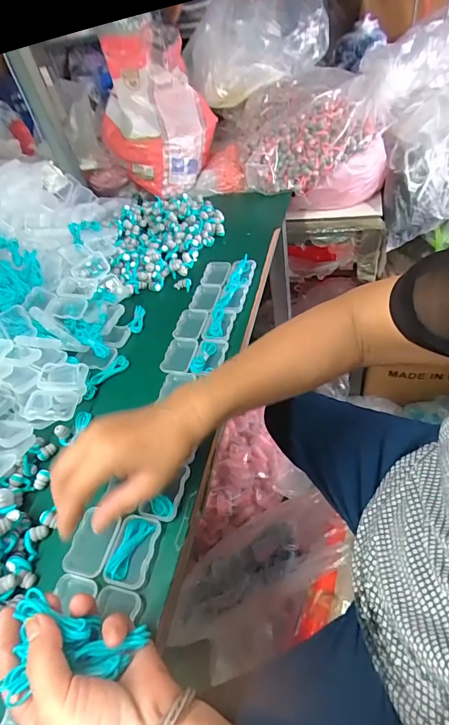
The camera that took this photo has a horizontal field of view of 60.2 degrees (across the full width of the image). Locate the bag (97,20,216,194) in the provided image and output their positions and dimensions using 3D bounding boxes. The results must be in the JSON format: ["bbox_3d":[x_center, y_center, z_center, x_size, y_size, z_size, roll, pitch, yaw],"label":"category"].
[{"bbox_3d":[-0.146,-0.513,0.799,0.174,0.215,0.201,16,53,25],"label":"bag"}]

